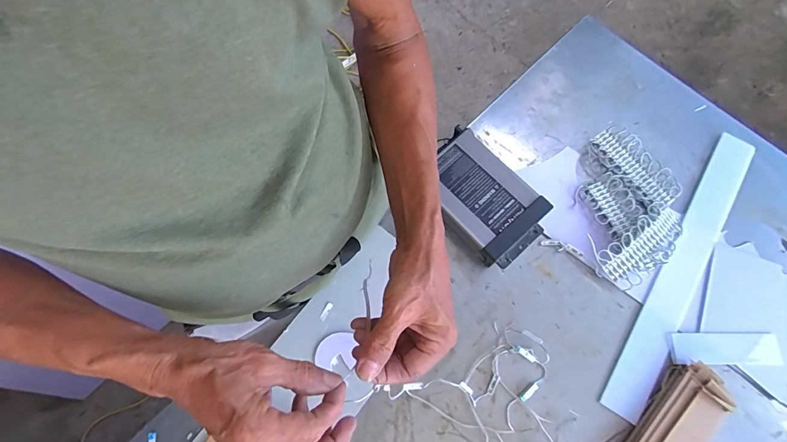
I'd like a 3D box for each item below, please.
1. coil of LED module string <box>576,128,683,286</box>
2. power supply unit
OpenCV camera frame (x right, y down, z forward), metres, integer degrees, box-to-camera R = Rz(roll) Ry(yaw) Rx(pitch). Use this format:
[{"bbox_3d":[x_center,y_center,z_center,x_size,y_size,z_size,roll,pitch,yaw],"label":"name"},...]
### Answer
[{"bbox_3d":[0.340,-0.028,0.548,0.138,0.030,0.234,-5,73,-2],"label":"coil of LED module string"},{"bbox_3d":[0.119,-0.028,0.530,0.115,0.052,0.179,-40,78,-11],"label":"power supply unit"}]

